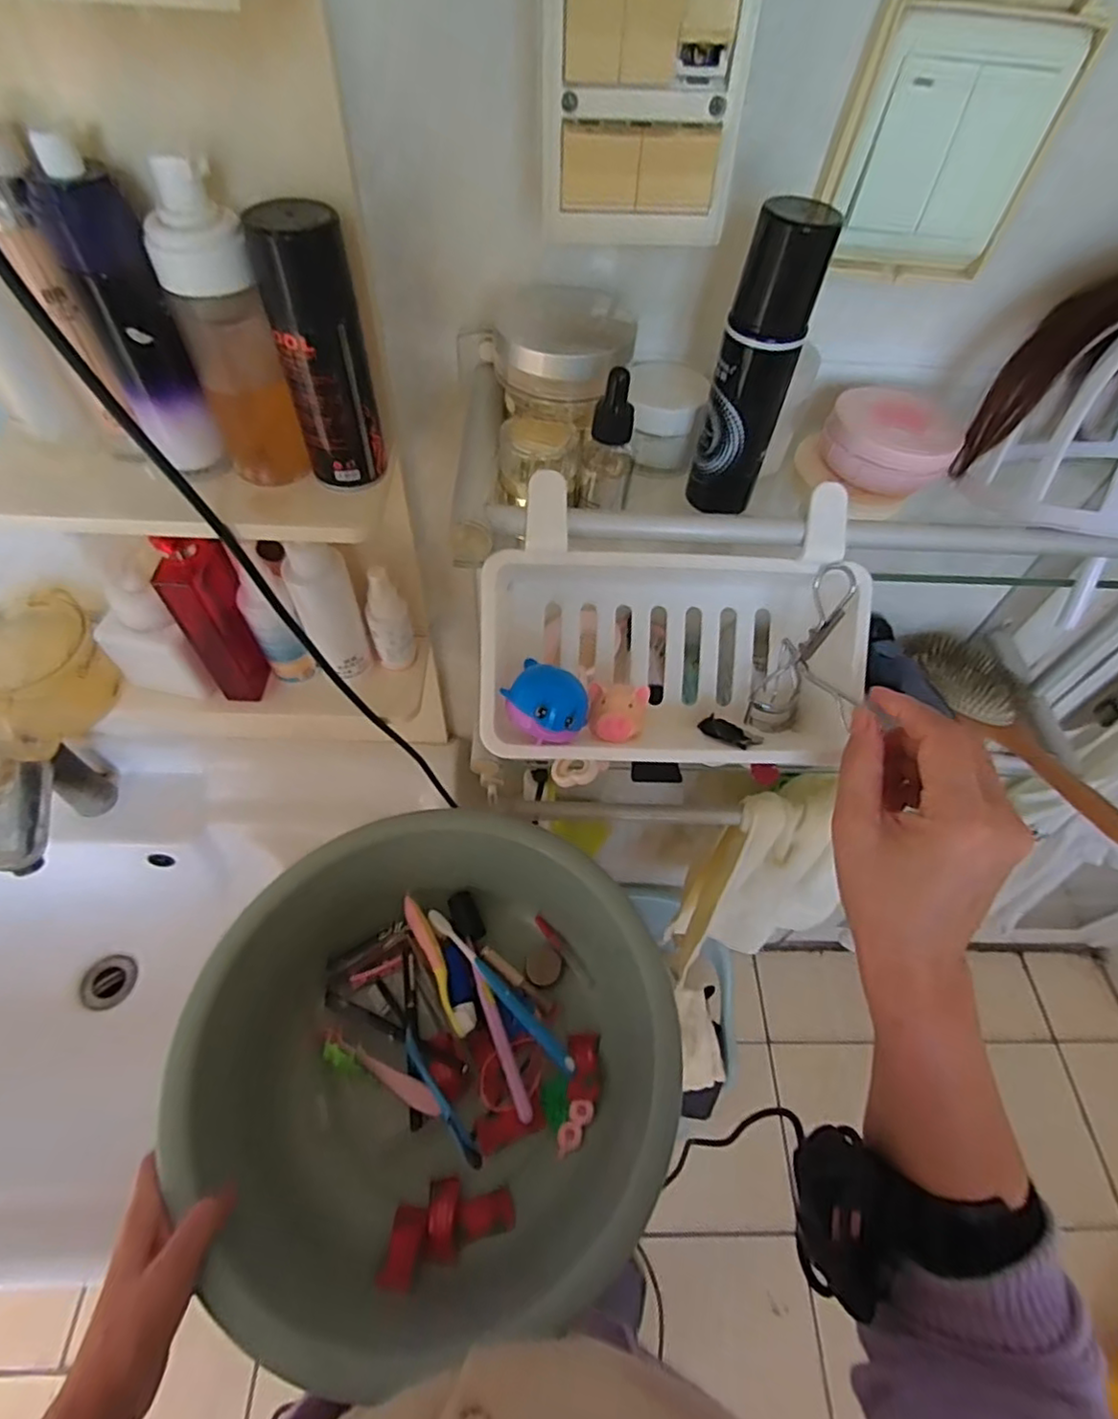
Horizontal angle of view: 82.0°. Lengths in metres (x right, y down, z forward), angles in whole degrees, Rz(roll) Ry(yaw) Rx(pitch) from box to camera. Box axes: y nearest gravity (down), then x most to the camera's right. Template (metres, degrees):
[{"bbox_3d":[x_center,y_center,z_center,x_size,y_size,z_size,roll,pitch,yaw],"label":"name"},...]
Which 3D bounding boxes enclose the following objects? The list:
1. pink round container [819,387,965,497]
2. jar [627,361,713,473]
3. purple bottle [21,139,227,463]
[{"bbox_3d":[0.191,-0.155,0.374,0.070,0.030,0.058,20,56,10],"label":"pink round container"},{"bbox_3d":[0.062,-0.177,0.386,0.047,0.043,0.044,8,55,1],"label":"jar"},{"bbox_3d":[-0.215,-0.192,0.331,0.036,0.141,0.033,-36,65,-25],"label":"purple bottle"}]

